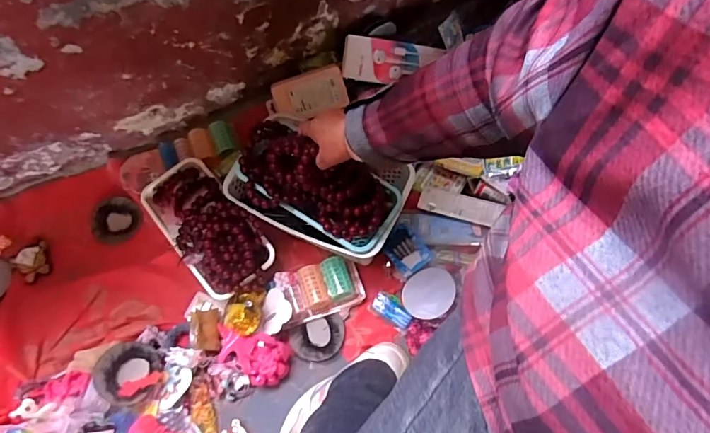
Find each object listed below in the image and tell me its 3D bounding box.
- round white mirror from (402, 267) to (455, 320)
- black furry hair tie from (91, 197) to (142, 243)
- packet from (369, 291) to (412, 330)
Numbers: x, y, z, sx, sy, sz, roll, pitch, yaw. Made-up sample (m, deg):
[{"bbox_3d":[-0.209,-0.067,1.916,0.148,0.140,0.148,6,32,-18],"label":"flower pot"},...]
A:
[{"bbox_3d":[0.124,0.129,0.751,0.084,0.008,0.093,0,49,14],"label":"round white mirror"},{"bbox_3d":[-0.461,0.008,0.863,0.088,0.026,0.089,-4,79,-10],"label":"black furry hair tie"},{"bbox_3d":[0.064,0.161,0.762,0.071,0.009,0.039,30,72,12],"label":"packet"}]

